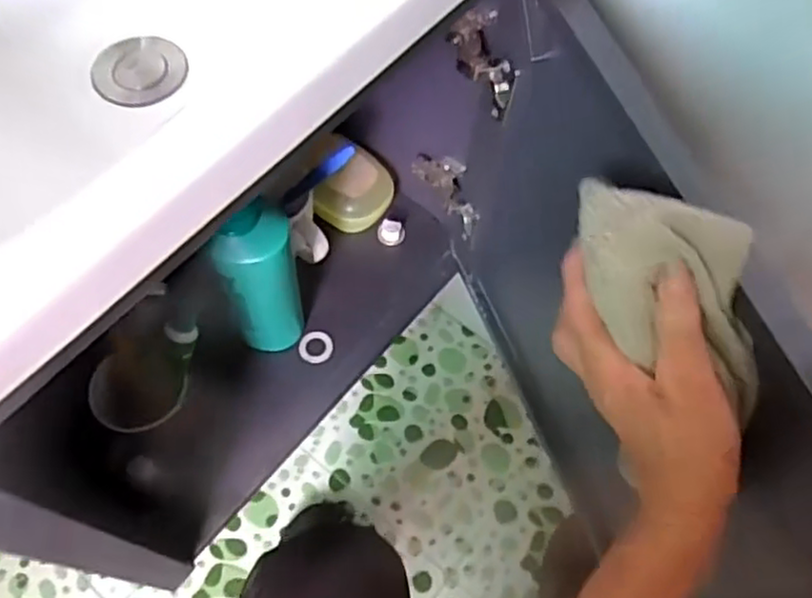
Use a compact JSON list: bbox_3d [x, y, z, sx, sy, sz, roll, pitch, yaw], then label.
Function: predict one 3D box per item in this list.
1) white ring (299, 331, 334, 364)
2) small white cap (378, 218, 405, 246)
[{"bbox_3d":[-0.092,0.049,0.721,0.034,0.011,0.034,2,65,-5],"label":"white ring"},{"bbox_3d":[-0.017,-0.074,0.778,0.029,0.026,0.025,1,65,-5],"label":"small white cap"}]

